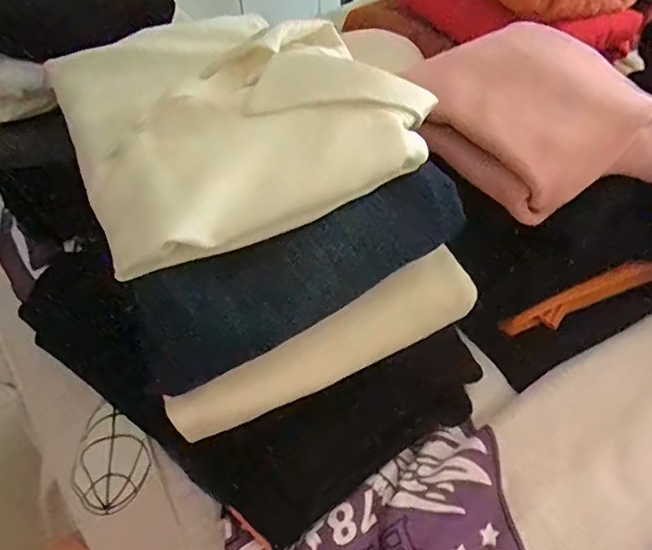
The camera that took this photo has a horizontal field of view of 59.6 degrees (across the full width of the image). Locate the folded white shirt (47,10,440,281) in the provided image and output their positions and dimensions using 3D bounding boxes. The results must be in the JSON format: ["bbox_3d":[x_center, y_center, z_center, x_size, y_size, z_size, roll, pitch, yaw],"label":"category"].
[{"bbox_3d":[-0.068,-0.129,0.414,0.229,0.050,0.242,-21,51,-16],"label":"folded white shirt"}]

